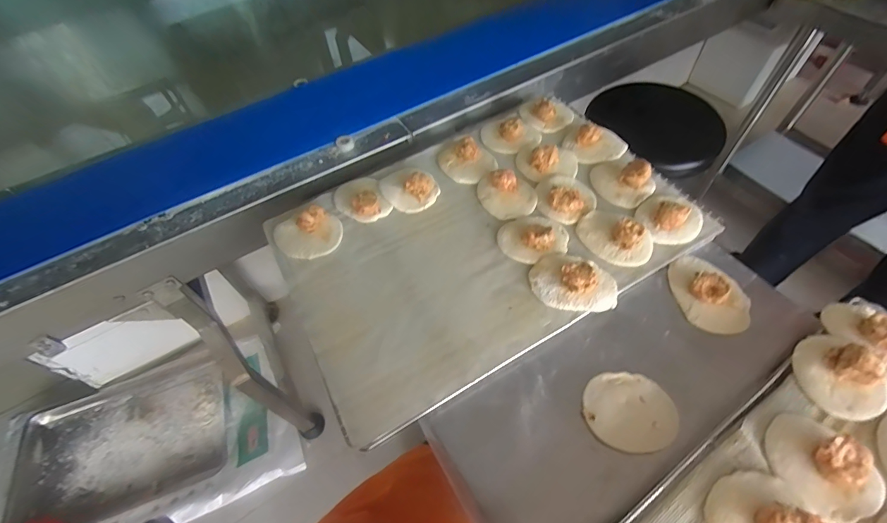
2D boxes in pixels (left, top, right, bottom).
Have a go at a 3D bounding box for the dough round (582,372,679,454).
[{"bbox_3d":[0.216,0.173,0.464,0.101,0.010,0.084,6,56,8],"label":"dough round"}]

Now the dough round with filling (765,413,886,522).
[{"bbox_3d":[0.365,0.195,0.384,0.081,0.033,0.092,-19,57,-9],"label":"dough round with filling"}]

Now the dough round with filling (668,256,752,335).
[{"bbox_3d":[0.357,0.038,0.533,0.081,0.036,0.112,-11,56,-4],"label":"dough round with filling"}]

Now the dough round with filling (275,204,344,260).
[{"bbox_3d":[-0.205,-0.043,0.602,0.101,0.036,0.080,-19,57,-9],"label":"dough round with filling"}]

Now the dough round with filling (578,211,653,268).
[{"bbox_3d":[0.244,-0.039,0.569,0.103,0.034,0.071,37,66,25],"label":"dough round with filling"}]

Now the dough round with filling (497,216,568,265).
[{"bbox_3d":[0.130,-0.039,0.577,0.095,0.028,0.078,-19,57,-9],"label":"dough round with filling"}]

